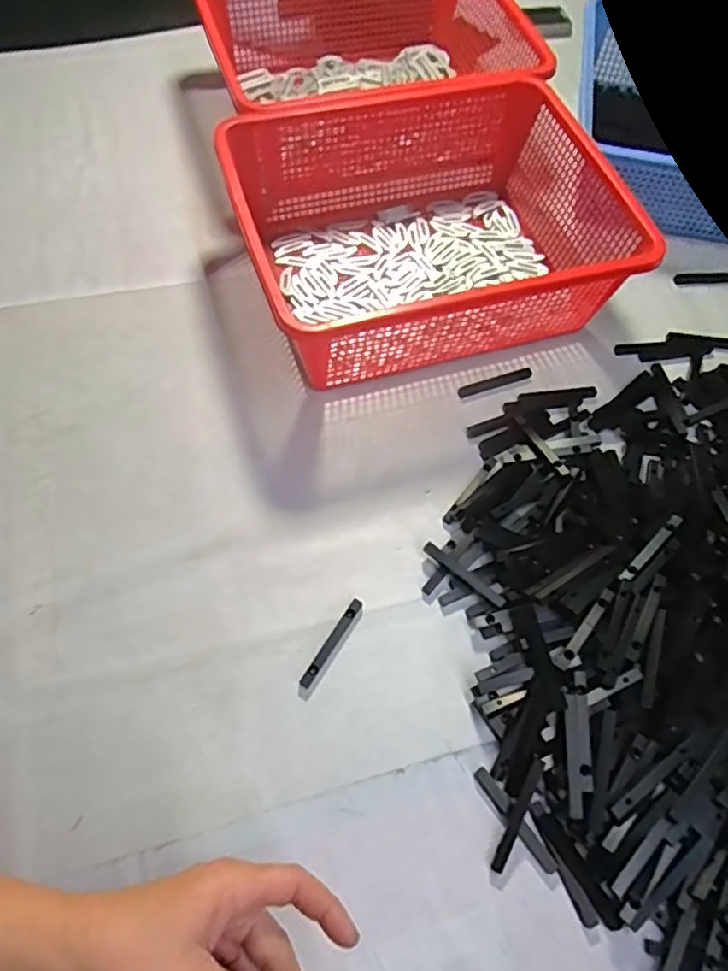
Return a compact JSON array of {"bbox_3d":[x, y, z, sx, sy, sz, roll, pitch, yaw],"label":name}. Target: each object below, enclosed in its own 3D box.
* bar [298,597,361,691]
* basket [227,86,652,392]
[{"bbox_3d":[-0.024,0.119,0.470,0.007,0.005,0.075,31,64,12],"label":"bar"},{"bbox_3d":[0.069,-0.256,0.606,0.377,0.115,0.298,-17,64,-13],"label":"basket"}]

